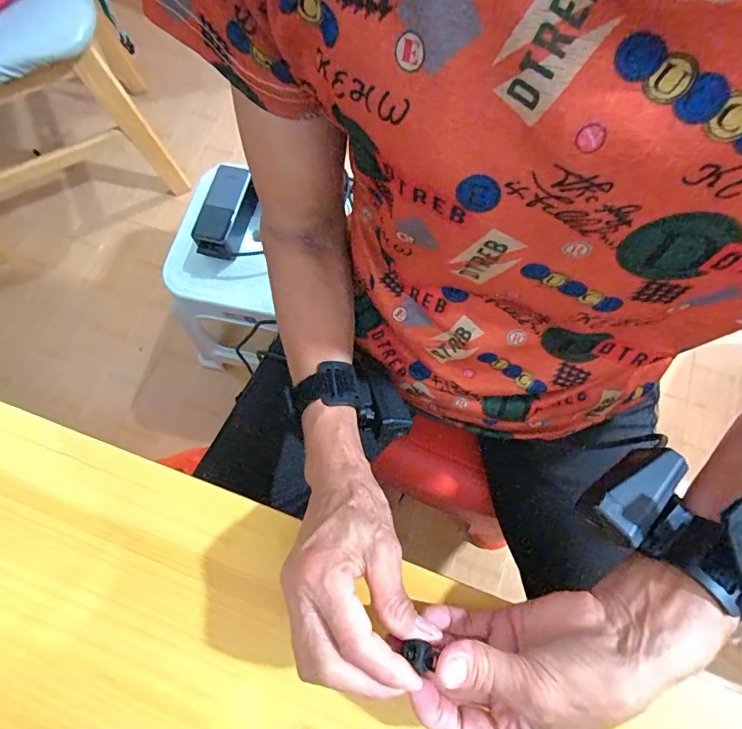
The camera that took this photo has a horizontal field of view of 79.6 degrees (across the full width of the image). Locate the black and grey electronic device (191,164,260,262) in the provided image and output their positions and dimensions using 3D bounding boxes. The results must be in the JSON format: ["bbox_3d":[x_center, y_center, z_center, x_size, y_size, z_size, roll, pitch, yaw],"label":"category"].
[{"bbox_3d":[-0.208,-0.210,0.632,0.055,0.046,0.136,11,71,5],"label":"black and grey electronic device"}]

